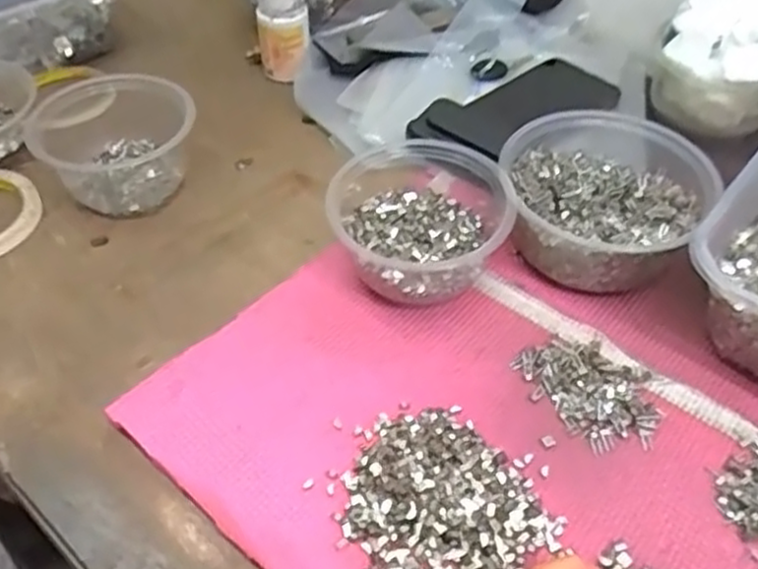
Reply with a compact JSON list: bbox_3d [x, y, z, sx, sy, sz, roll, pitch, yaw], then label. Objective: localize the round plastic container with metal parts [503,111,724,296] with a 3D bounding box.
[{"bbox_3d":[0.153,-0.066,0.504,0.135,0.062,0.160,8,50,8],"label":"round plastic container with metal parts"}]

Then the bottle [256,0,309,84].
[{"bbox_3d":[-0.085,-0.226,0.650,0.043,0.080,0.050,-7,49,-5],"label":"bottle"}]

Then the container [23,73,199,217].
[{"bbox_3d":[-0.201,-0.110,0.561,0.113,0.060,0.120,-1,49,1],"label":"container"}]

